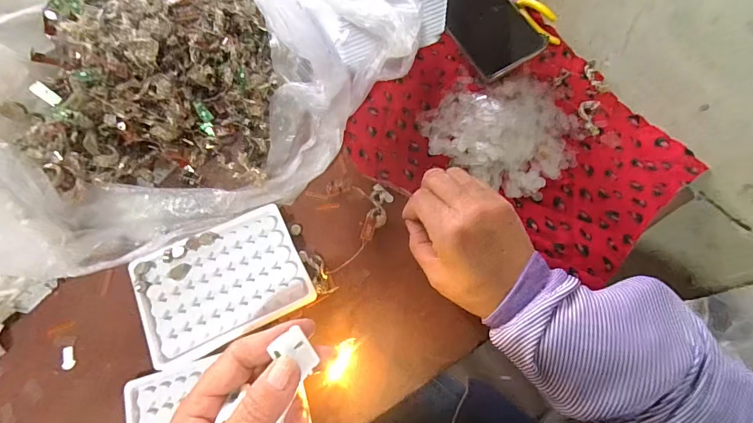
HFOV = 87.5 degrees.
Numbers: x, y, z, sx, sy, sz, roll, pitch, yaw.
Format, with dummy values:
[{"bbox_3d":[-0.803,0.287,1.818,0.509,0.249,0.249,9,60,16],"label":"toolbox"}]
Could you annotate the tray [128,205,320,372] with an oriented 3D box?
[{"bbox_3d":[-0.128,0.061,0.333,0.130,0.020,0.097,-25,70,-12],"label":"tray"}]

